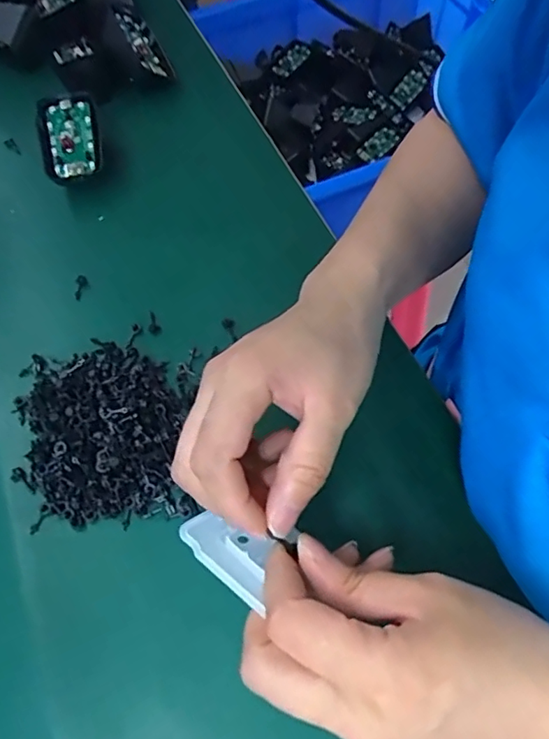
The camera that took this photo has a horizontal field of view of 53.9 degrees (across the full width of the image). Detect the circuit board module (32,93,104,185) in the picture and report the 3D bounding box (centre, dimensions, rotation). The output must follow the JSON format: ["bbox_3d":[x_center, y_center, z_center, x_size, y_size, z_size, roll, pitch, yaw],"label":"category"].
[{"bbox_3d":[-0.151,-0.170,0.398,0.045,0.011,0.068,-12,80,-4],"label":"circuit board module"}]

